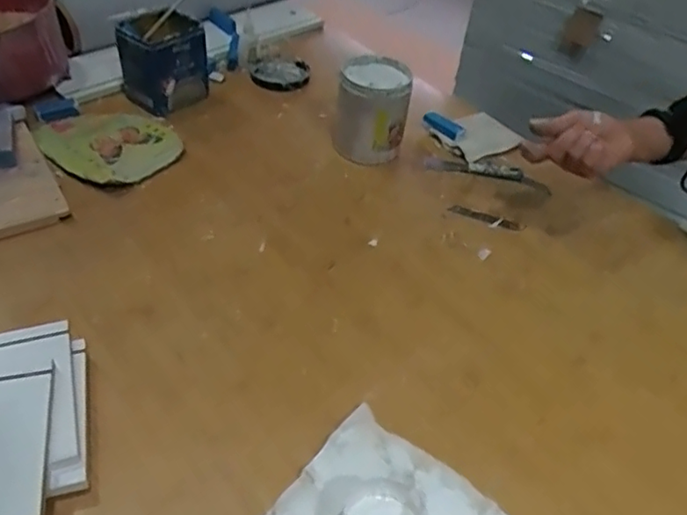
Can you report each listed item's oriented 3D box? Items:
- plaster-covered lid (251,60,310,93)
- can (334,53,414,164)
[{"bbox_3d":[-0.104,-0.306,0.999,0.094,0.016,0.098,3,43,-3],"label":"plaster-covered lid"},{"bbox_3d":[0.039,-0.200,0.838,0.098,0.126,0.098,3,43,-3],"label":"can"}]

